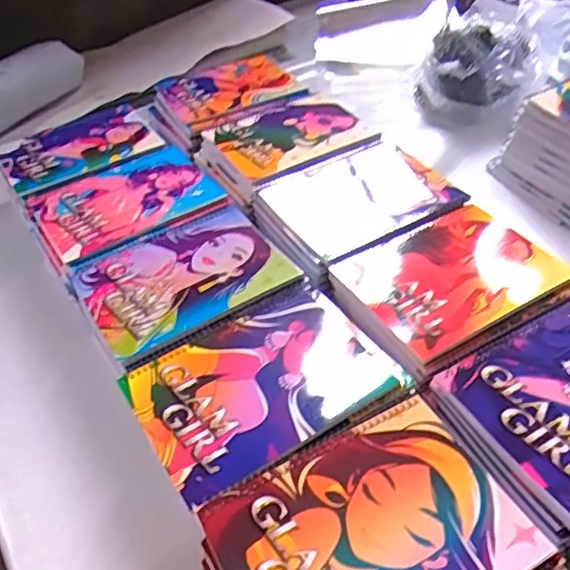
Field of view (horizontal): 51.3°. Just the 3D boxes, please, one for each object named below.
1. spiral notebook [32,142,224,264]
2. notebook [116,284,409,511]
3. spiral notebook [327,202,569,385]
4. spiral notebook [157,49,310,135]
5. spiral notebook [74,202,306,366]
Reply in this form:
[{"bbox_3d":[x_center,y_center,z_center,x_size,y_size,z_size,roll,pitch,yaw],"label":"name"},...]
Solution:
[{"bbox_3d":[-0.193,-0.106,0.722,0.202,0.010,0.154,-25,47,-21],"label":"spiral notebook"},{"bbox_3d":[-0.019,0.087,0.519,0.210,0.019,0.153,-25,47,-21],"label":"notebook"},{"bbox_3d":[0.170,-0.008,0.595,0.208,0.011,0.160,-25,47,-20],"label":"spiral notebook"},{"bbox_3d":[-0.081,-0.305,0.924,0.207,0.014,0.180,-23,49,-19],"label":"spiral notebook"},{"bbox_3d":[-0.106,-0.012,0.619,0.199,0.010,0.153,-26,47,-22],"label":"spiral notebook"}]

